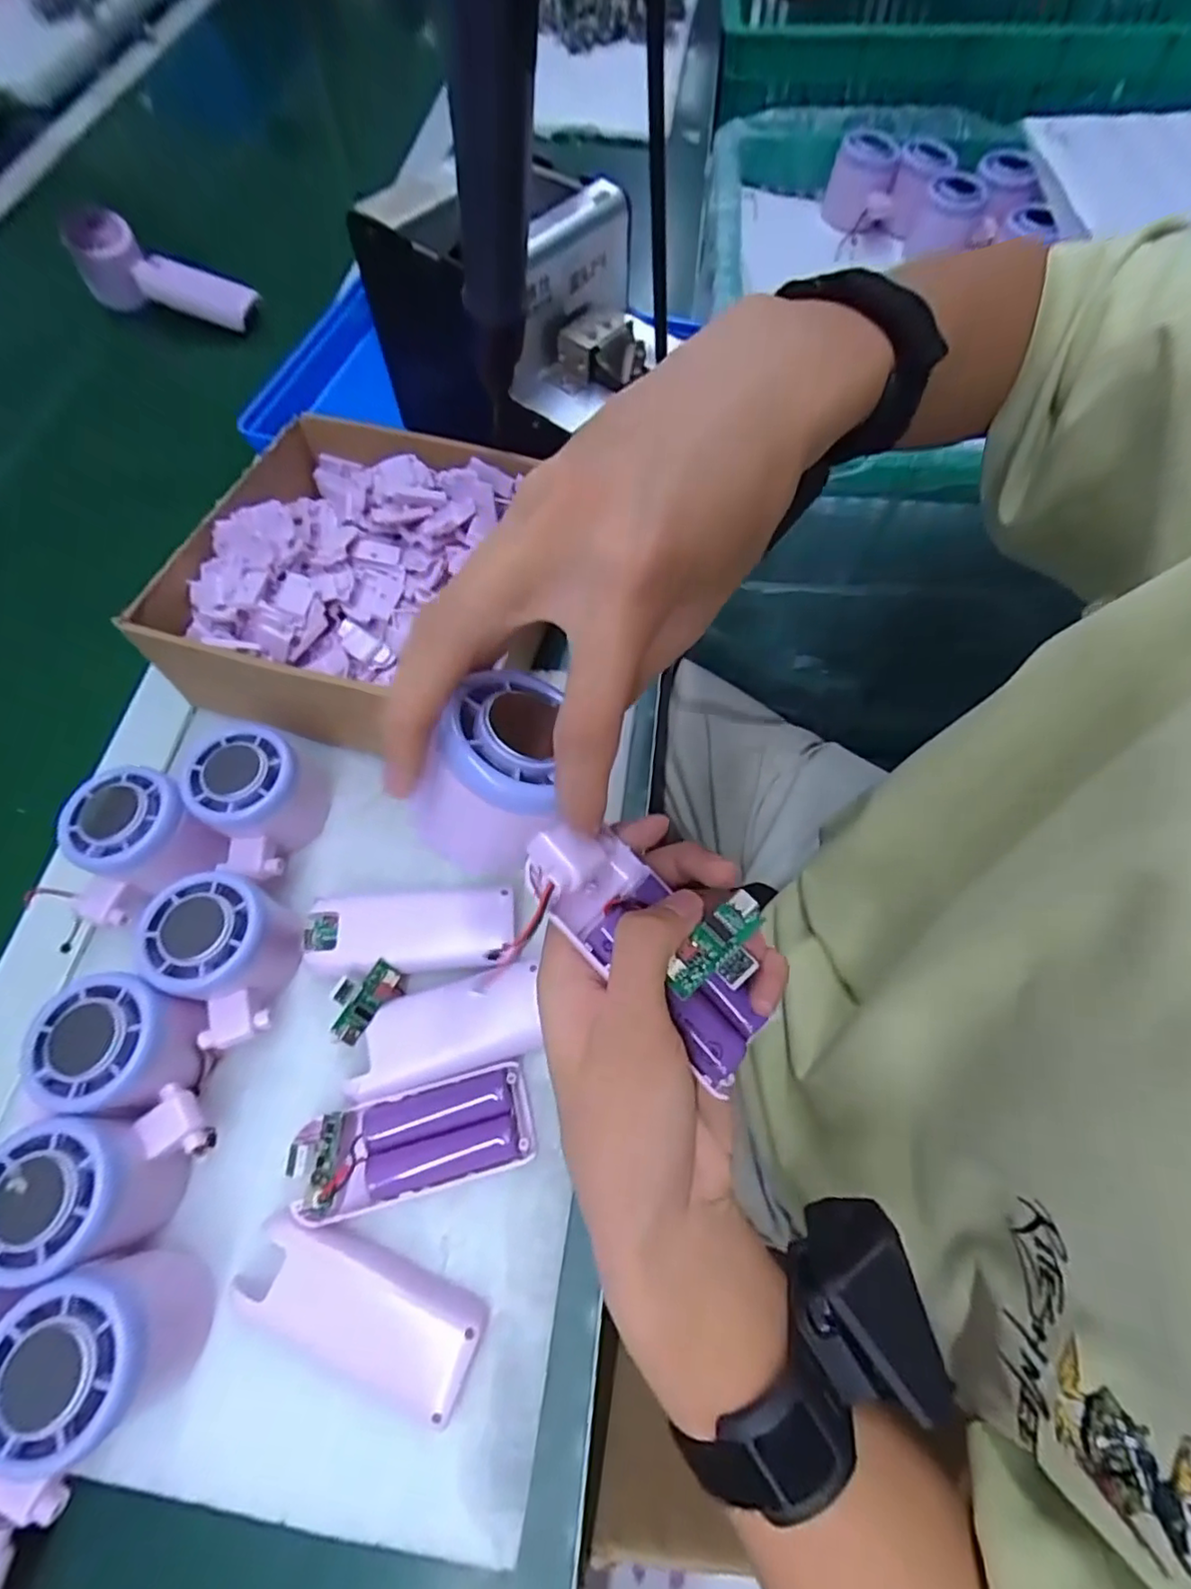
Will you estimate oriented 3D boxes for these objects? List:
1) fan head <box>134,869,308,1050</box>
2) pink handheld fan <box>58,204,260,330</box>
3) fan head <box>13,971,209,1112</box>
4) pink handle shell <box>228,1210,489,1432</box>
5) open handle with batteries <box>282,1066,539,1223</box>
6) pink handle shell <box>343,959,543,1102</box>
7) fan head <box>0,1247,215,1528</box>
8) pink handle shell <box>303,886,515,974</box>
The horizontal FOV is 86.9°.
[{"bbox_3d":[-0.179,0.082,0.306,0.052,0.058,0.073,-3,65,-2],"label":"fan head"},{"bbox_3d":[-0.381,-0.459,0.545,0.141,0.061,0.039,12,66,5],"label":"pink handheld fan"},{"bbox_3d":[-0.212,0.114,0.289,0.060,0.056,0.055,7,65,3],"label":"fan head"},{"bbox_3d":[-0.099,0.217,0.265,0.101,0.016,0.042,21,67,9],"label":"pink handle shell"},{"bbox_3d":[-0.082,0.159,0.289,0.104,0.026,0.042,-14,66,-7],"label":"open handle with batteries"},{"bbox_3d":[-0.072,0.115,0.310,0.093,0.022,0.041,-14,66,-7],"label":"pink handle shell"},{"bbox_3d":[-0.188,0.212,0.242,0.054,0.056,0.057,33,69,14],"label":"fan head"},{"bbox_3d":[-0.092,0.072,0.328,0.099,0.022,0.039,-3,65,-2],"label":"pink handle shell"}]

